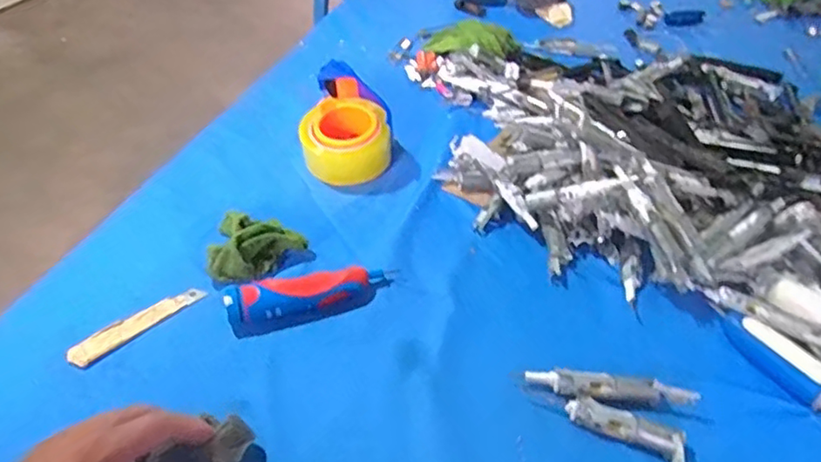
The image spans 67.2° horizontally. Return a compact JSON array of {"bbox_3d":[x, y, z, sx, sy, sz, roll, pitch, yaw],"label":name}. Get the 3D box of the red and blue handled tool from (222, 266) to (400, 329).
[{"bbox_3d":[-0.089,0.052,0.558,0.150,0.033,0.033,-14,44,-17],"label":"red and blue handled tool"}]

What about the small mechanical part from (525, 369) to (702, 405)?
[{"bbox_3d":[0.161,0.129,0.500,0.129,0.021,0.023,7,42,6],"label":"small mechanical part"}]

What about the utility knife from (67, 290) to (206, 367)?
[{"bbox_3d":[-0.240,0.080,0.543,0.118,0.007,0.023,-33,52,-32],"label":"utility knife"}]

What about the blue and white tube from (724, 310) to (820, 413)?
[{"bbox_3d":[0.320,0.116,0.511,0.034,0.024,0.132,-23,48,-25],"label":"blue and white tube"}]

